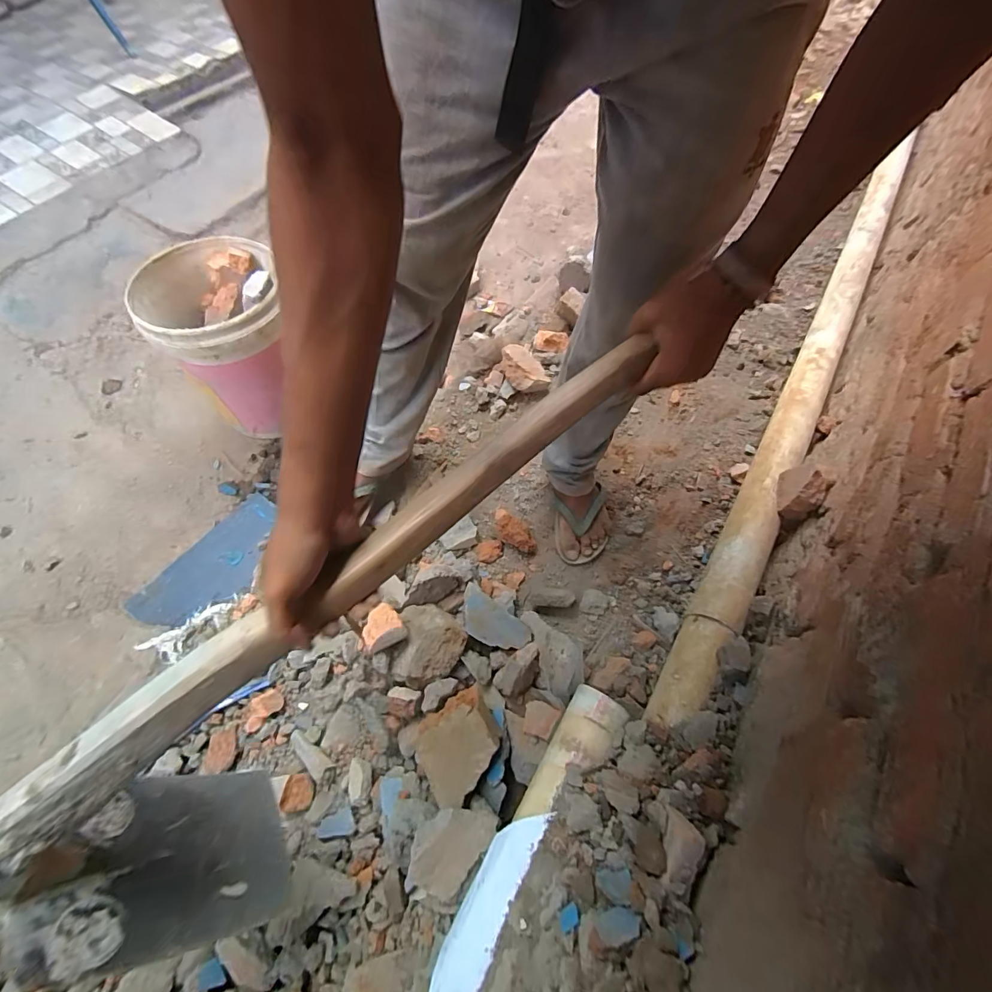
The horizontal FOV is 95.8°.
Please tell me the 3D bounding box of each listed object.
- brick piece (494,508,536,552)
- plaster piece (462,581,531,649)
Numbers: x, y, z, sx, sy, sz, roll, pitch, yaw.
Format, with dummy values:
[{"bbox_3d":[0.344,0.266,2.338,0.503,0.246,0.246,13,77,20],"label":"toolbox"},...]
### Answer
[{"bbox_3d":[0.031,0.076,0.906,0.048,0.047,0.097,-36,68,-18],"label":"brick piece"},{"bbox_3d":[-0.004,0.211,0.753,0.129,0.013,0.099,32,28,-1],"label":"plaster piece"}]

